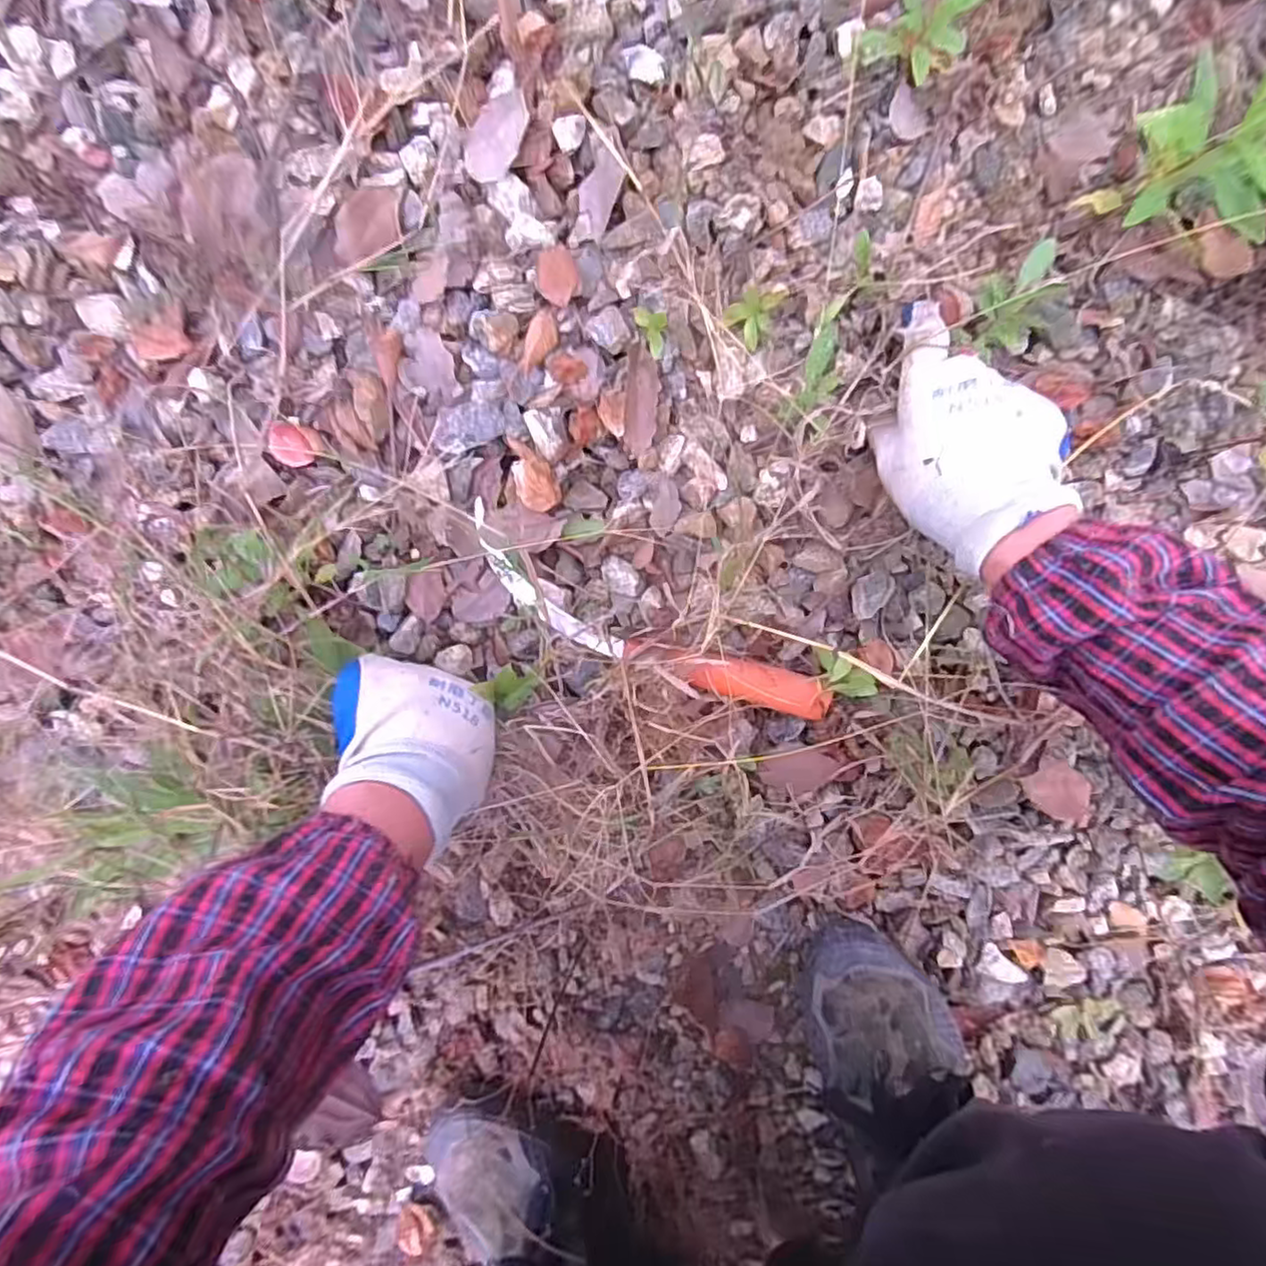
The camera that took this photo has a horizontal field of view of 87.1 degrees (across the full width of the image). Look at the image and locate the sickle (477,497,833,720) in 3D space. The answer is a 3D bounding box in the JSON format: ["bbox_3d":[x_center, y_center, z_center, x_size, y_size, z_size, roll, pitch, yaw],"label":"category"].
[{"bbox_3d":[0.005,-0.001,0.429,0.252,0.038,0.046,25,93,-1],"label":"sickle"}]

